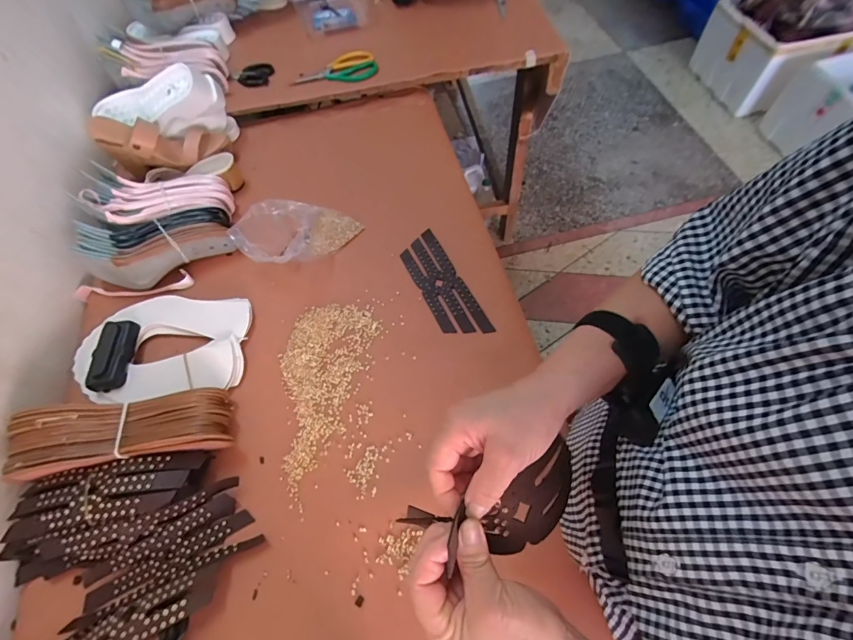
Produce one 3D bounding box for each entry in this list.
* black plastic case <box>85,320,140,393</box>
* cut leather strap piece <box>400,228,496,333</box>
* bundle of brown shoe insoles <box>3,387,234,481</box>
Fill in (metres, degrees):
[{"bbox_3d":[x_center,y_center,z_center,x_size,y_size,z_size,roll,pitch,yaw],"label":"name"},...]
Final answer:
[{"bbox_3d":[-0.465,0.051,0.595,0.056,0.023,0.105,-7,60,1],"label":"black plastic case"},{"bbox_3d":[0.023,-0.057,0.636,0.069,0.007,0.210,-24,62,-9],"label":"cut leather strap piece"},{"bbox_3d":[-0.378,0.144,0.513,0.242,0.082,0.079,-11,61,-2],"label":"bundle of brown shoe insoles"}]

